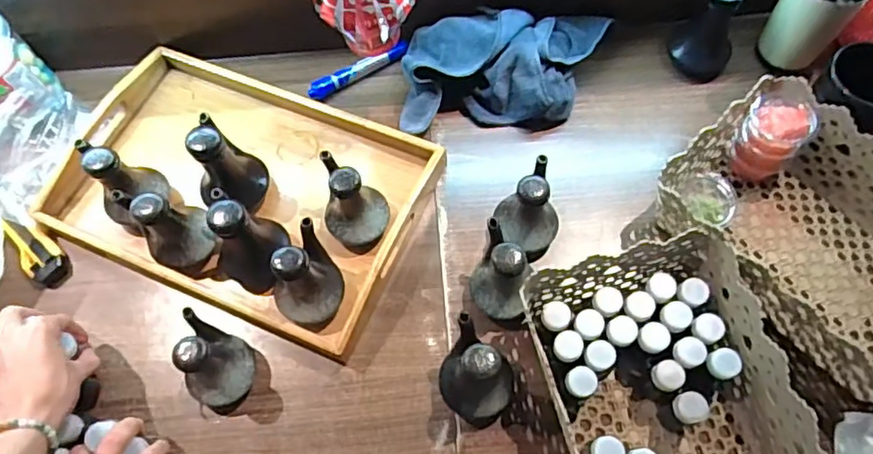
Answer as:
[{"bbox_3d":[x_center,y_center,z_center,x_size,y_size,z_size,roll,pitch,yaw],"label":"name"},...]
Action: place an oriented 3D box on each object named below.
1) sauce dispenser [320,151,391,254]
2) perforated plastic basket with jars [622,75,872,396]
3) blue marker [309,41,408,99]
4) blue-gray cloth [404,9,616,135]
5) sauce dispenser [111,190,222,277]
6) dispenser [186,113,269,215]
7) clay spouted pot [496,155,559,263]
[{"bbox_3d":[-0.086,-0.028,0.614,0.067,0.095,0.083,-20,66,-7],"label":"sauce dispenser"},{"bbox_3d":[0.371,0.016,0.584,0.199,0.089,0.295,-38,70,-14],"label":"perforated plastic basket with jars"},{"bbox_3d":[-0.093,-0.191,0.734,0.133,0.022,0.021,-28,68,-10],"label":"blue marker"},{"bbox_3d":[0.079,-0.184,0.691,0.237,0.075,0.130,-1,66,1],"label":"blue-gray cloth"},{"bbox_3d":[-0.269,-0.002,0.604,0.080,0.088,0.066,36,72,17],"label":"sauce dispenser"},{"bbox_3d":[-0.220,-0.061,0.633,0.063,0.104,0.073,14,67,8],"label":"dispenser"},{"bbox_3d":[0.096,-0.023,0.610,0.059,0.090,0.077,7,66,5],"label":"clay spouted pot"}]

